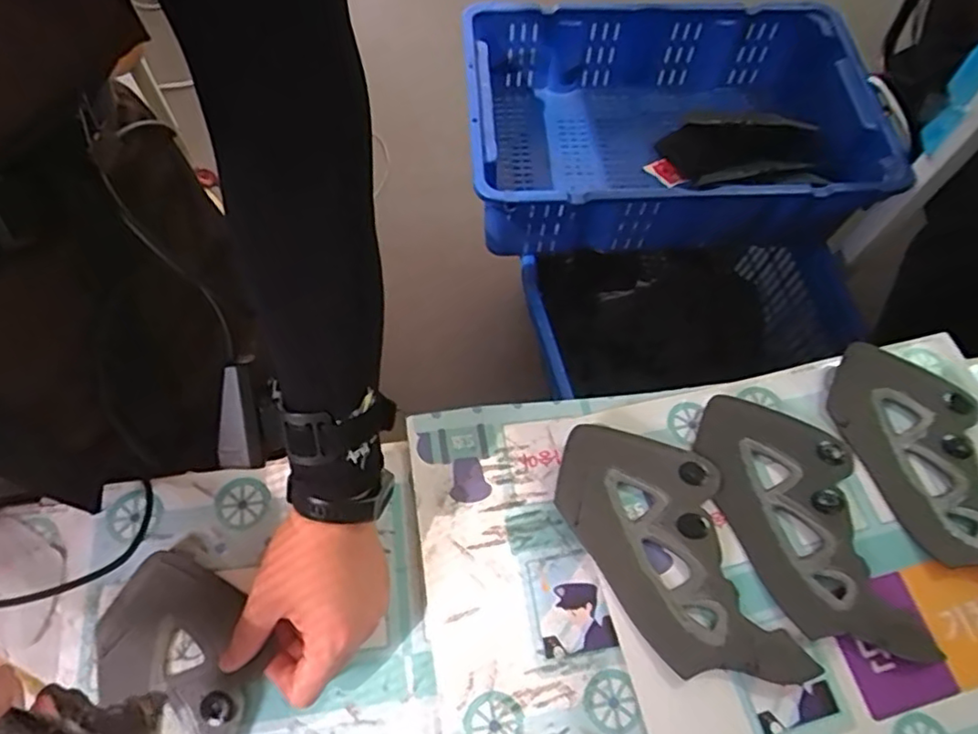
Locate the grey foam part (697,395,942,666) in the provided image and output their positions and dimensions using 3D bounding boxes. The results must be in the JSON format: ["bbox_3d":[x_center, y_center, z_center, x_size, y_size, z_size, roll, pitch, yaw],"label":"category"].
[{"bbox_3d":[0.253,0.123,0.503,0.116,0.011,0.223,-17,67,-11],"label":"grey foam part"}]

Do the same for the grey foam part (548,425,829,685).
[{"bbox_3d":[0.136,0.139,0.478,0.128,0.016,0.208,-15,67,-10],"label":"grey foam part"}]

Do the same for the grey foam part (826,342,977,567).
[{"bbox_3d":[0.375,0.079,0.533,0.133,0.027,0.207,-5,66,-6],"label":"grey foam part"}]

